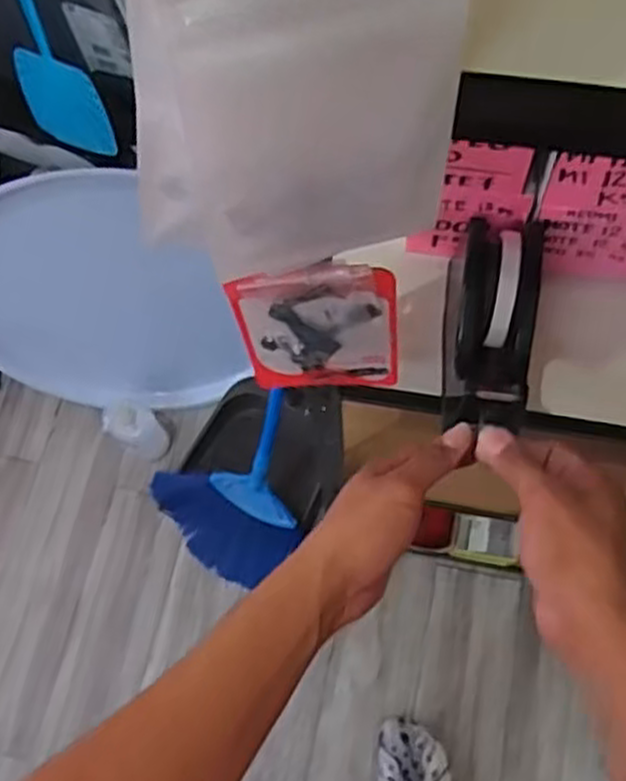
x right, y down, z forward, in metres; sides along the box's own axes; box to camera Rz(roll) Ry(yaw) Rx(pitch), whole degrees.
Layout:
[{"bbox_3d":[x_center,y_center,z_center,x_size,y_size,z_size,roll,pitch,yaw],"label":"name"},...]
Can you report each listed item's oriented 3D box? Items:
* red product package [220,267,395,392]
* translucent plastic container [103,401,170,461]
[{"bbox_3d":[0.003,-0.034,0.519,0.103,0.149,0.016,0,66,7],"label":"red product package"},{"bbox_3d":[-0.324,0.070,1.439,0.079,0.161,0.086,-1,69,2],"label":"translucent plastic container"}]

